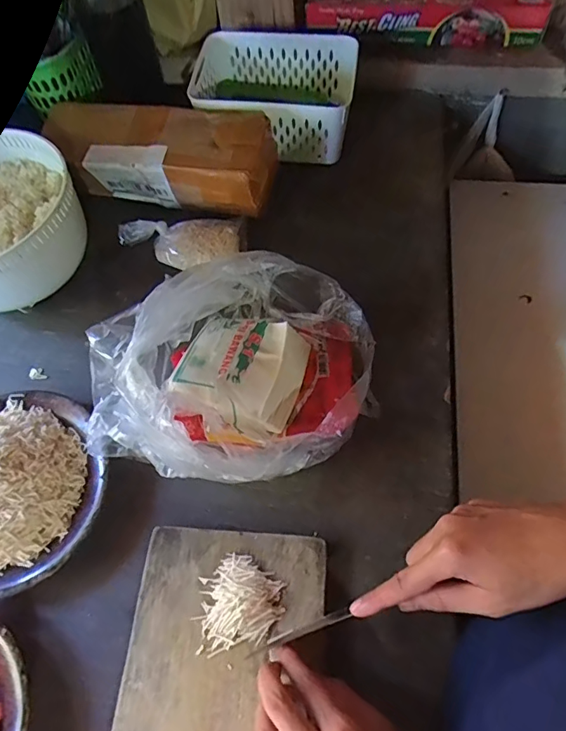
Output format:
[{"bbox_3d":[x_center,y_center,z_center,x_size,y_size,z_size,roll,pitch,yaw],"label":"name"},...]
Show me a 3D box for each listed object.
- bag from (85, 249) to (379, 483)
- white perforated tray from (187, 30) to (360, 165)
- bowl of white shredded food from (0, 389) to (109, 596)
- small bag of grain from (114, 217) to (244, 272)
[{"bbox_3d":[-0.048,0.002,0.458,0.259,0.110,0.211,4,63,5],"label":"bag"},{"bbox_3d":[-0.012,-0.367,0.655,0.208,0.094,0.157,5,63,5],"label":"white perforated tray"},{"bbox_3d":[-0.263,0.111,0.440,0.176,0.069,0.180,-1,63,2],"label":"bowl of white shredded food"},{"bbox_3d":[-0.116,-0.147,0.573,0.145,0.042,0.060,-10,63,-2],"label":"small bag of grain"}]

